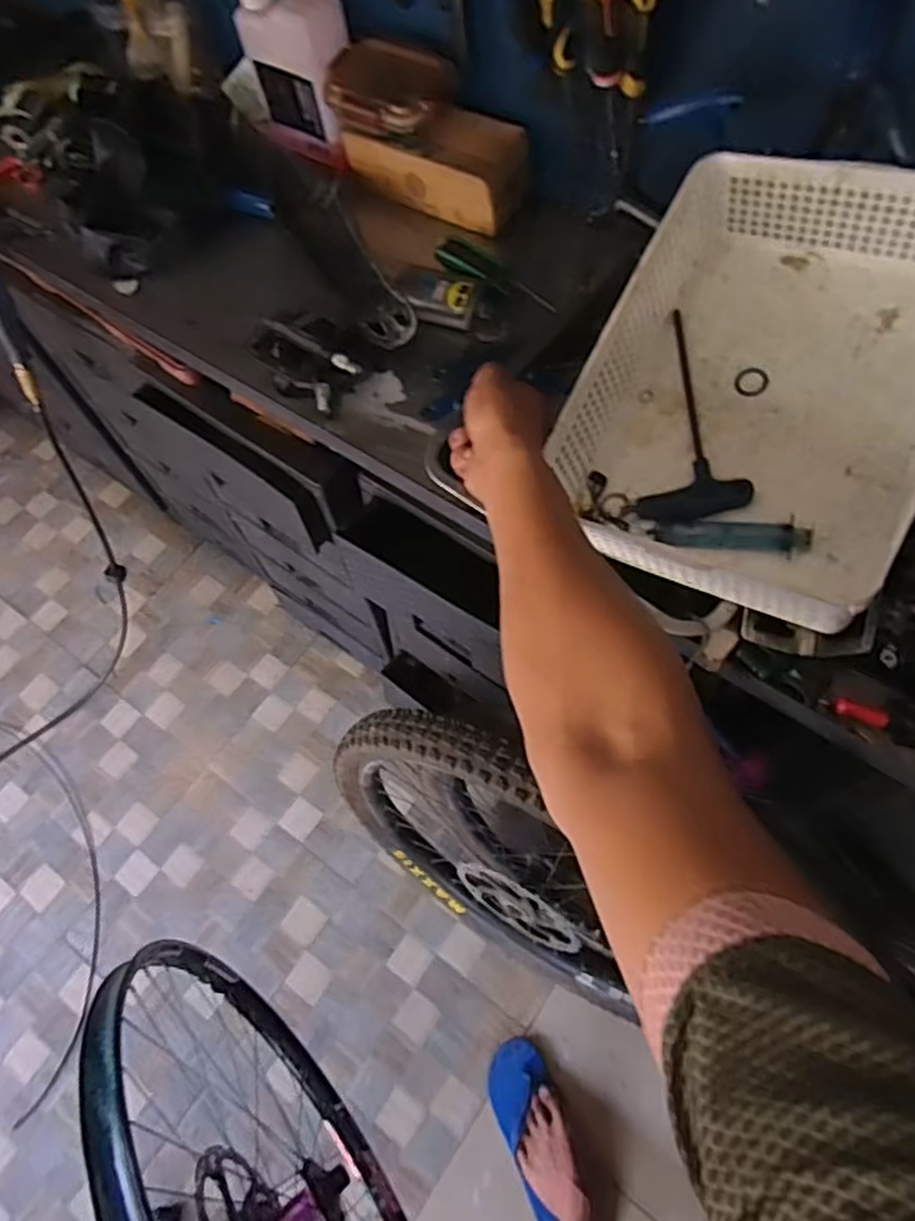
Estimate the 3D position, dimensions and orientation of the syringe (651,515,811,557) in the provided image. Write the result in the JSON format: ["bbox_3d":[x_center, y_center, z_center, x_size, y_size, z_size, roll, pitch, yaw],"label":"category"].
[{"bbox_3d":[0.208,-0.056,0.547,0.112,0.017,0.026,6,64,24],"label":"syringe"}]

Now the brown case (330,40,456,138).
[{"bbox_3d":[-0.079,-0.569,0.779,0.142,0.058,0.085,9,66,8],"label":"brown case"}]

